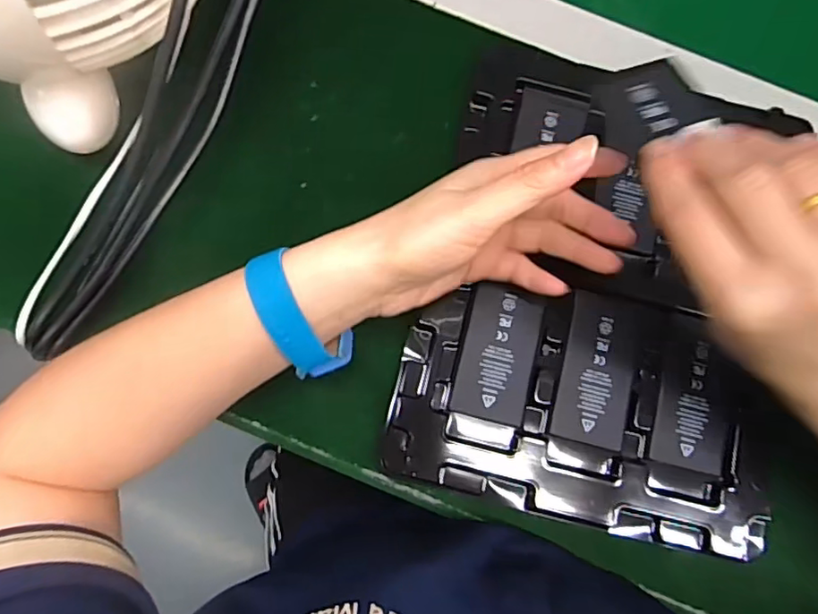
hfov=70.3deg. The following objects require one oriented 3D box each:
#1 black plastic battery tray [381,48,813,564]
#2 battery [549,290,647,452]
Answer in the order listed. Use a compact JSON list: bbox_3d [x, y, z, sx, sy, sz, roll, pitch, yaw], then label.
[{"bbox_3d":[0.112,-0.014,0.348,0.204,0.022,0.274,12,81,-3],"label":"black plastic battery tray"},{"bbox_3d":[0.111,0.036,0.338,0.043,0.004,0.086,14,81,-2],"label":"battery"}]

